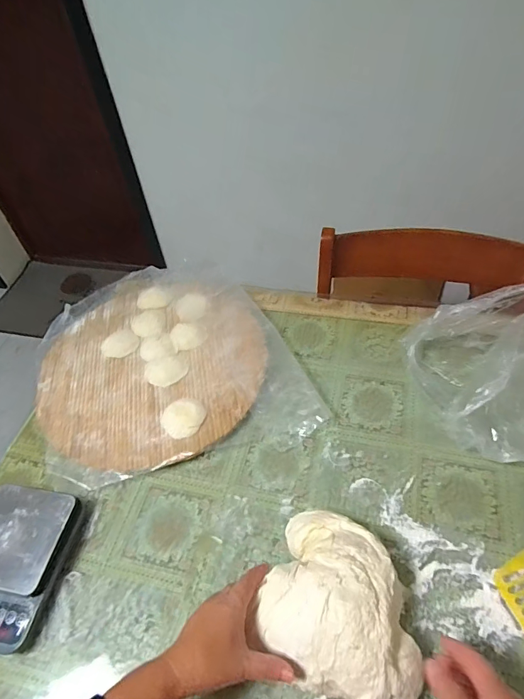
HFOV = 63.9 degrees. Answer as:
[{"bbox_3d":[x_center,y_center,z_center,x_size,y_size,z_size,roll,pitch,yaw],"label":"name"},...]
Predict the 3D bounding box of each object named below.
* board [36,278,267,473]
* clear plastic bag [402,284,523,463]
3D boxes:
[{"bbox_3d":[-0.198,0.015,0.765,0.383,0.026,0.415,-3,49,4],"label":"board"},{"bbox_3d":[0.369,0.017,0.605,0.229,0.194,0.229,-10,49,-2],"label":"clear plastic bag"}]

